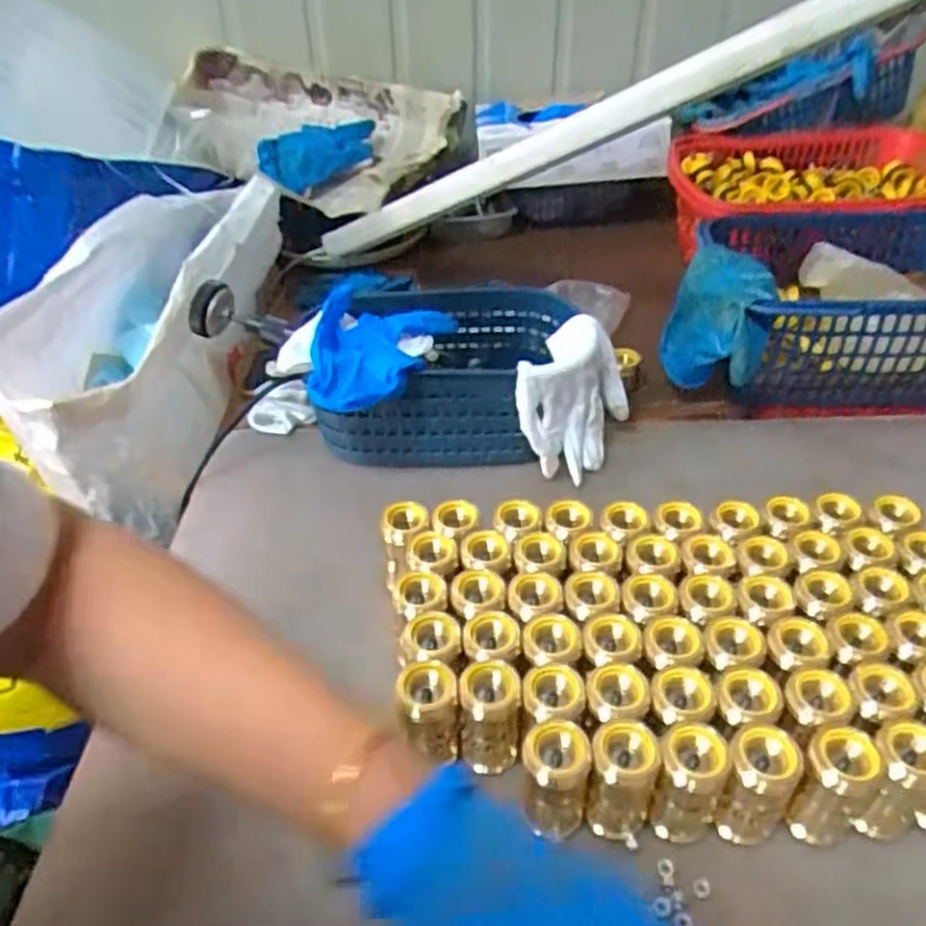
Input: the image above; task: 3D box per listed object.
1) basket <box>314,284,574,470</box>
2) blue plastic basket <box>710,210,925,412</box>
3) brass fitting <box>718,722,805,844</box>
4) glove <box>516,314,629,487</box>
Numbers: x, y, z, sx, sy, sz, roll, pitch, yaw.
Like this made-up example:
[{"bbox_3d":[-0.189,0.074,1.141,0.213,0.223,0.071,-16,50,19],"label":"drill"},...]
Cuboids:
[{"bbox_3d":[-0.011,-0.074,0.643,0.208,0.098,0.167,-3,40,1],"label":"basket"},{"bbox_3d":[0.344,-0.135,0.667,0.223,0.114,0.183,0,40,4],"label":"blue plastic basket"},{"bbox_3d":[0.143,0.158,0.367,0.029,0.063,0.029,-2,40,2],"label":"brass fitting"},{"bbox_3d":[0.086,-0.049,0.590,0.071,0.091,0.110,13,43,19],"label":"glove"}]

